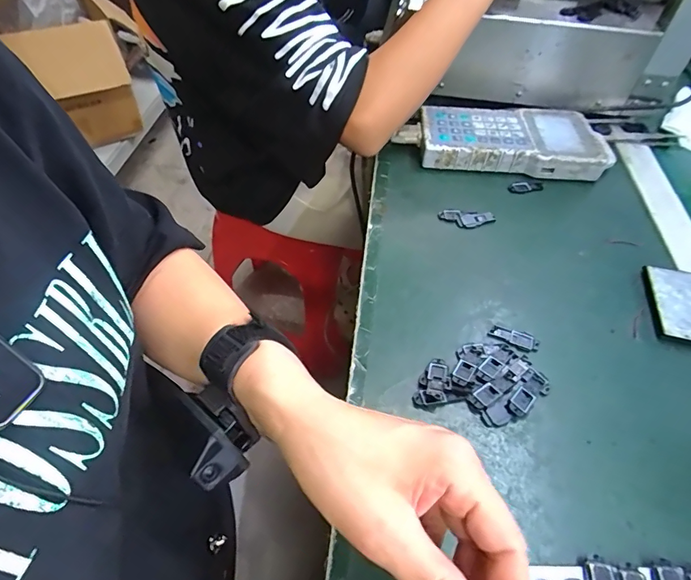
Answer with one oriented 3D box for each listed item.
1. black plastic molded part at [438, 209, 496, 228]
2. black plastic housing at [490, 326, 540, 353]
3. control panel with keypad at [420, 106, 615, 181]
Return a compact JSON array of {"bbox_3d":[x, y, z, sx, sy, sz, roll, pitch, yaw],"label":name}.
[{"bbox_3d":[0.125,-0.074,0.451,0.057,0.008,0.019,10,51,5],"label":"black plastic molded part"},{"bbox_3d":[0.139,0.039,0.360,0.038,0.004,0.015,23,53,15],"label":"black plastic housing"},{"bbox_3d":[0.200,-0.180,0.524,0.218,0.035,0.102,4,51,0],"label":"control panel with keypad"}]

